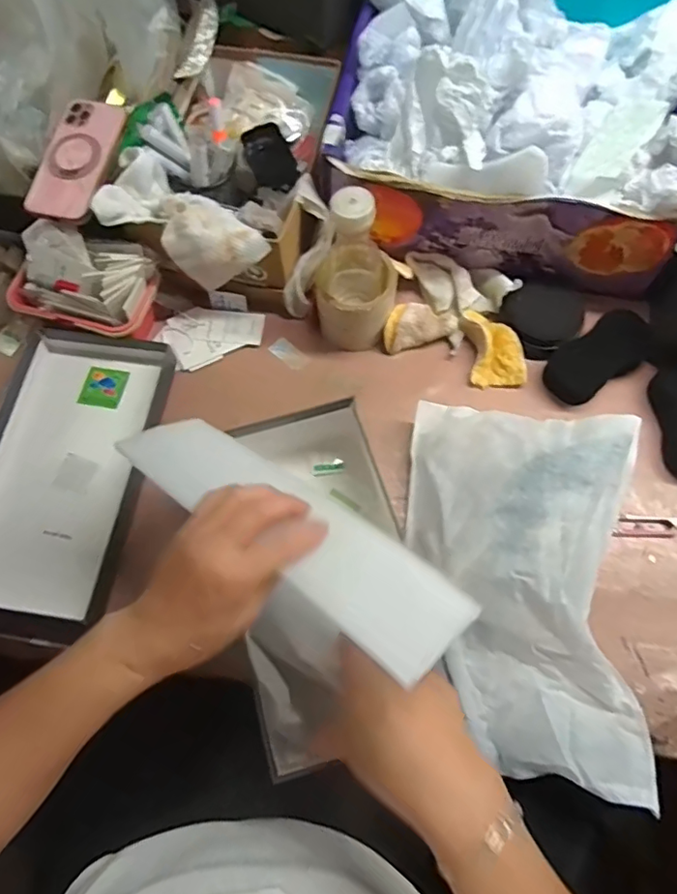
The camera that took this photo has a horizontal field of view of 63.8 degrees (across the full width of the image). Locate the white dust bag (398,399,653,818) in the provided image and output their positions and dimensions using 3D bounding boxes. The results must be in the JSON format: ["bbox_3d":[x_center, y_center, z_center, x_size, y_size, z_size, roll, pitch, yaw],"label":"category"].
[{"bbox_3d":[0.167,0.119,0.502,0.206,0.076,0.332,6,69,4],"label":"white dust bag"}]

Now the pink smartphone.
[{"bbox_3d":[-0.286,-0.315,0.592,0.072,0.015,0.141,13,82,1],"label":"pink smartphone"}]

